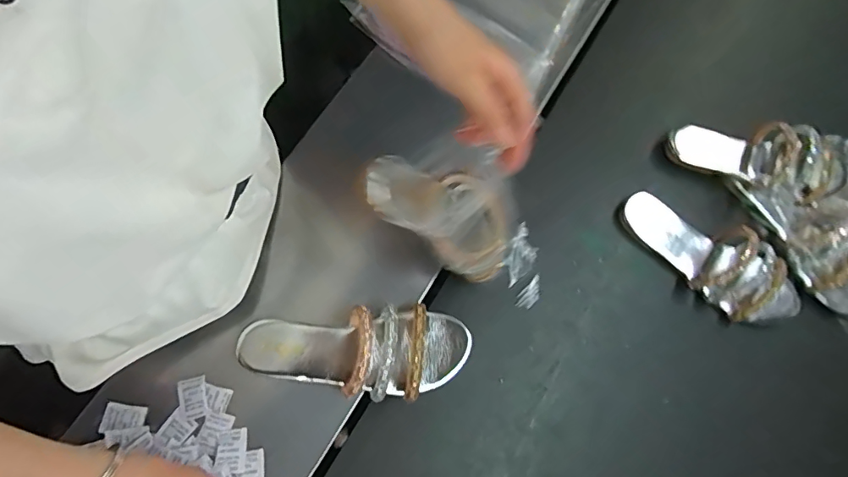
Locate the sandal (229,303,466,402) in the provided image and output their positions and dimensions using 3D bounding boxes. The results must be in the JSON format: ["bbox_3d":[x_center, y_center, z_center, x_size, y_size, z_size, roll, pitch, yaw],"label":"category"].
[{"bbox_3d":[-0.073,0.119,0.492,0.243,0.068,0.086,-1,74,-6],"label":"sandal"}]

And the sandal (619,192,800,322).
[{"bbox_3d":[0.372,0.019,0.602,0.243,0.060,0.087,41,74,6],"label":"sandal"}]

